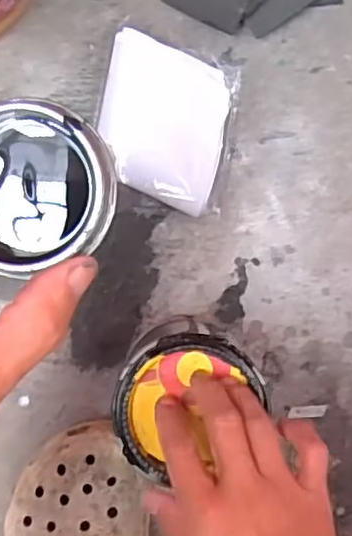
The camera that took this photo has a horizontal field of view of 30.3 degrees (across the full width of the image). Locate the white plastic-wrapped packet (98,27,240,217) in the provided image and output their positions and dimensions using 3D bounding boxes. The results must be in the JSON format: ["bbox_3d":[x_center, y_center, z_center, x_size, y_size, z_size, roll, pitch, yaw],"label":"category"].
[{"bbox_3d":[-0.009,-0.112,0.506,0.103,0.029,0.117,16,93,-1],"label":"white plastic-wrapped packet"}]

